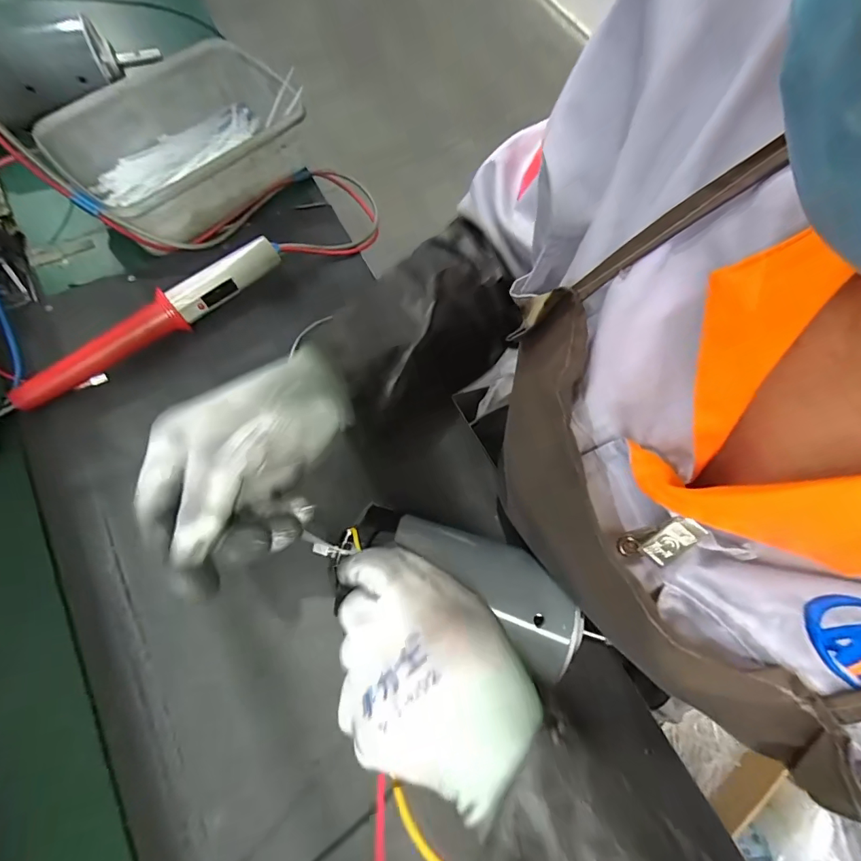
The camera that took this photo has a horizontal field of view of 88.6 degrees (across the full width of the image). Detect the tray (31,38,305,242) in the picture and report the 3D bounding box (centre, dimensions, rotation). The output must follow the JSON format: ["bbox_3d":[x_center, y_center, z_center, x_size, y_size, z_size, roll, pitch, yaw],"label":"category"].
[{"bbox_3d":[-0.247,-0.291,0.457,0.153,0.067,0.218,42,72,13],"label":"tray"}]

